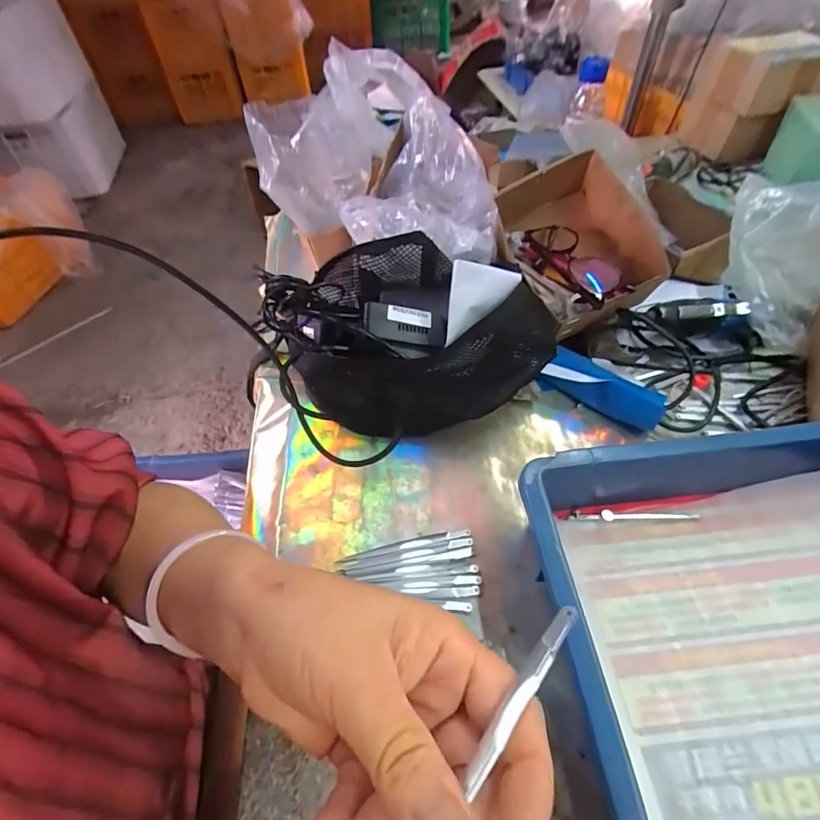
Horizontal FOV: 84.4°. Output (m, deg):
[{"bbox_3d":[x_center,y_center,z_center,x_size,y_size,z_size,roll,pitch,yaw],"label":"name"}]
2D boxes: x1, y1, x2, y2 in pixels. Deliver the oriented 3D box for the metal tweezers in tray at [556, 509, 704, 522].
[{"bbox_3d":[0.175,0.084,0.360,0.108,0.012,0.009,-2,51,2],"label":"metal tweezers in tray"}]

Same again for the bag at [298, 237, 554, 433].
[{"bbox_3d":[0.014,-0.070,0.429,0.221,0.117,0.161,-3,52,2],"label":"bag"}]

